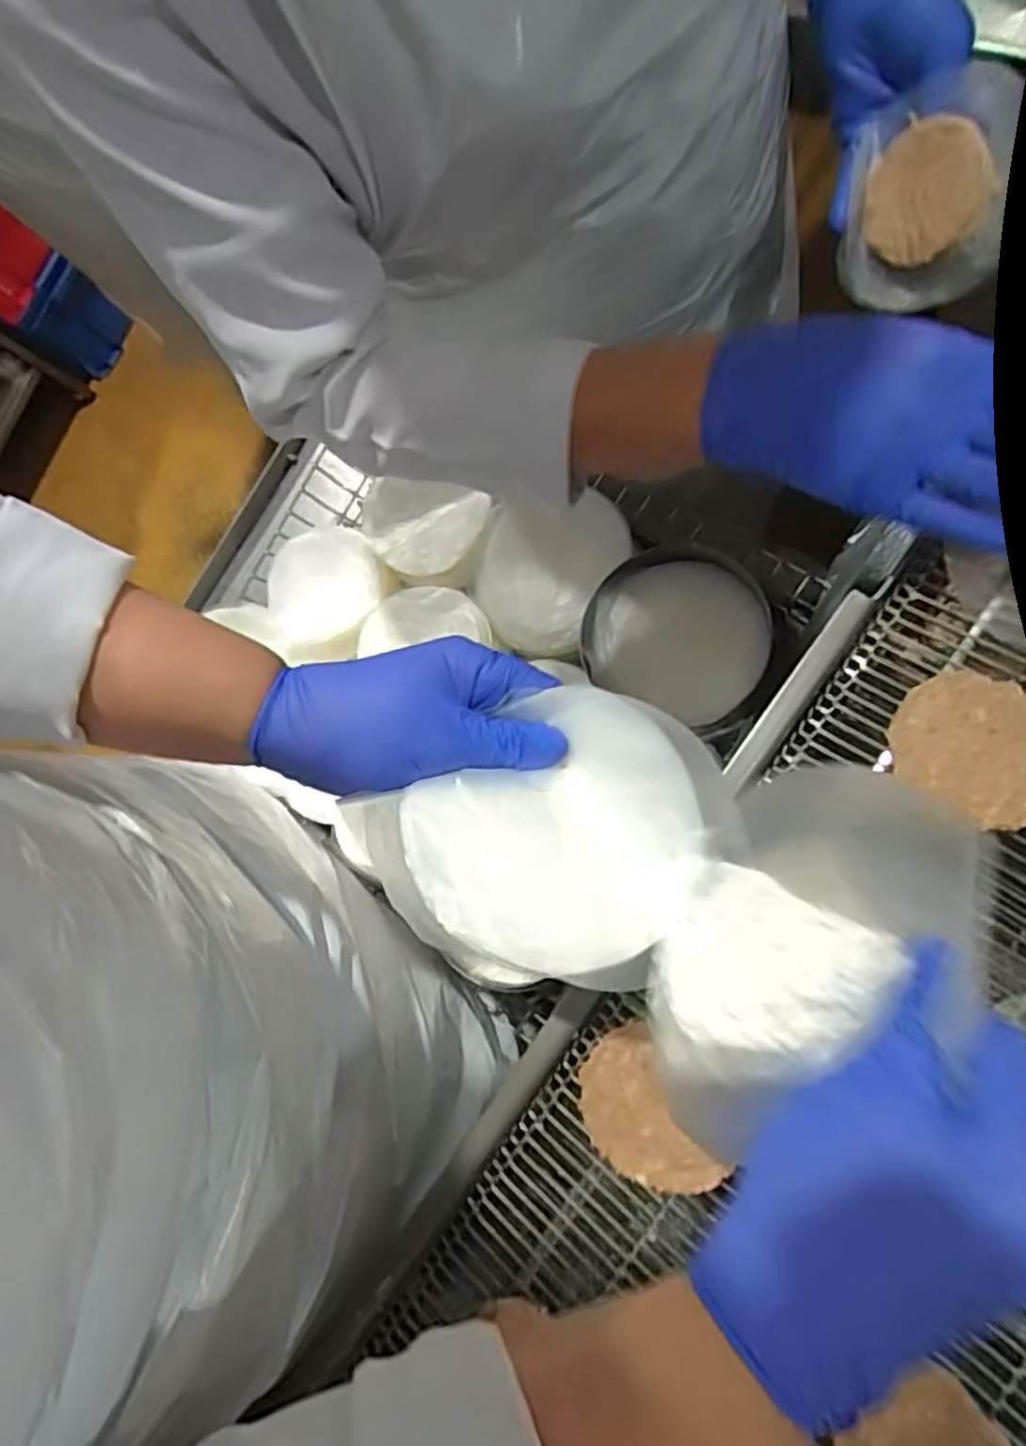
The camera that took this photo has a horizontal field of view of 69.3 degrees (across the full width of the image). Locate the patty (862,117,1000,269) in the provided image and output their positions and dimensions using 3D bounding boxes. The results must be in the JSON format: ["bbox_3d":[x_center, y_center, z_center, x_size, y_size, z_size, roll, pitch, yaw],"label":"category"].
[{"bbox_3d":[0.253,-0.326,0.457,0.008,0.068,0.073,-17,90,-45],"label":"patty"}]

